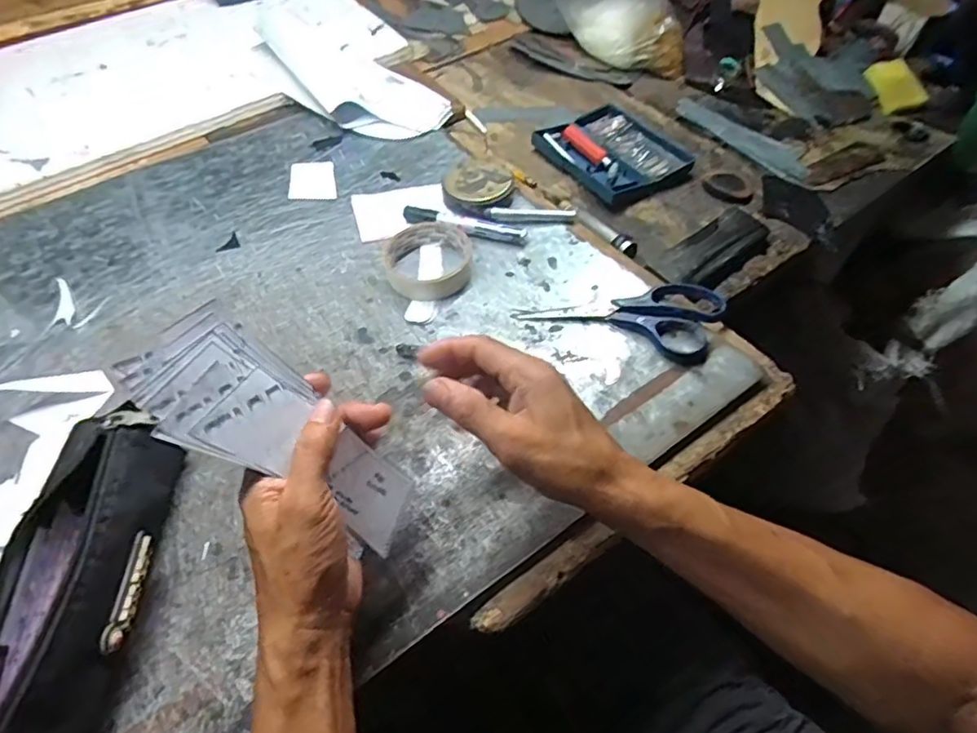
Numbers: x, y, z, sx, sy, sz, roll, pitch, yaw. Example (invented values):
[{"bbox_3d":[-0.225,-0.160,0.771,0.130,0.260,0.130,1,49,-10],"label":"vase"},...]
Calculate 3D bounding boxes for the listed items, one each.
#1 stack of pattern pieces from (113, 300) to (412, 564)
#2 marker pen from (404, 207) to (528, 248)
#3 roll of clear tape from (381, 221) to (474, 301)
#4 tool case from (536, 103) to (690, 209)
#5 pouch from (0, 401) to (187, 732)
[{"bbox_3d":[-0.111,0.042,0.324,0.005,0.170,0.066,-9,43,49],"label":"stack of pattern pieces"},{"bbox_3d":[-0.026,-0.146,0.595,0.132,0.019,0.020,15,54,11],"label":"marker pen"},{"bbox_3d":[-0.056,-0.103,0.560,0.087,0.024,0.081,0,52,0],"label":"roll of clear tape"},{"bbox_3d":[0.149,-0.260,0.708,0.131,0.024,0.152,-27,57,-20],"label":"tool case"},{"bbox_3d":[-0.252,0.133,0.355,0.067,0.071,0.211,-3,52,-2],"label":"pouch"}]

